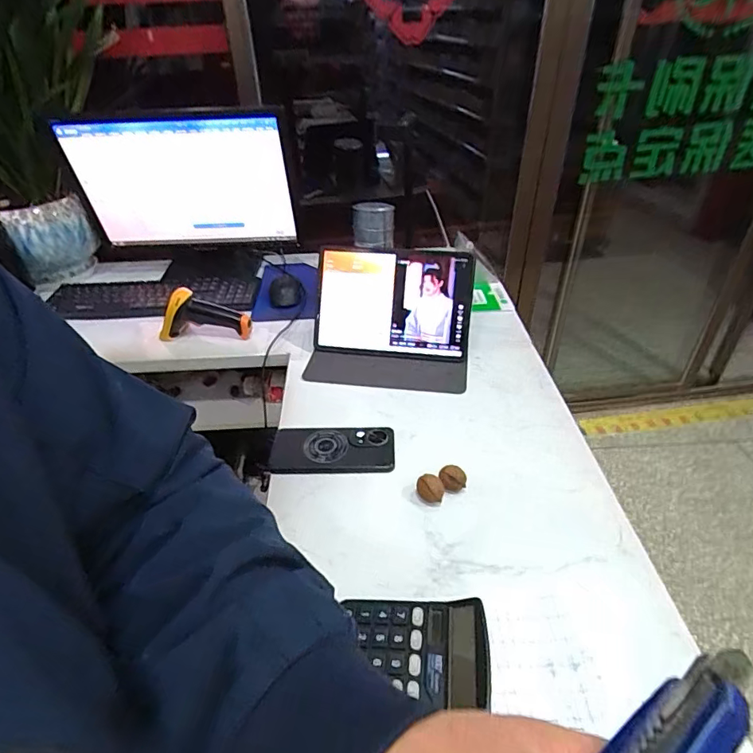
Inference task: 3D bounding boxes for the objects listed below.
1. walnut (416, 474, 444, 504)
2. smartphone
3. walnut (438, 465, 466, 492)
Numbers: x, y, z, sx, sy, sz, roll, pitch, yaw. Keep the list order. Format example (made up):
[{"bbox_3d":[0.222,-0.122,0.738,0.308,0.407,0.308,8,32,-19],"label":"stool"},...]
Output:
[{"bbox_3d":[0.065,0.137,0.591,0.031,0.024,0.027,3,38,6],"label":"walnut"},{"bbox_3d":[-0.060,0.097,0.651,0.164,0.010,0.075,0,38,2],"label":"smartphone"},{"bbox_3d":[0.093,0.128,0.604,0.031,0.026,0.026,-9,39,-9],"label":"walnut"}]

